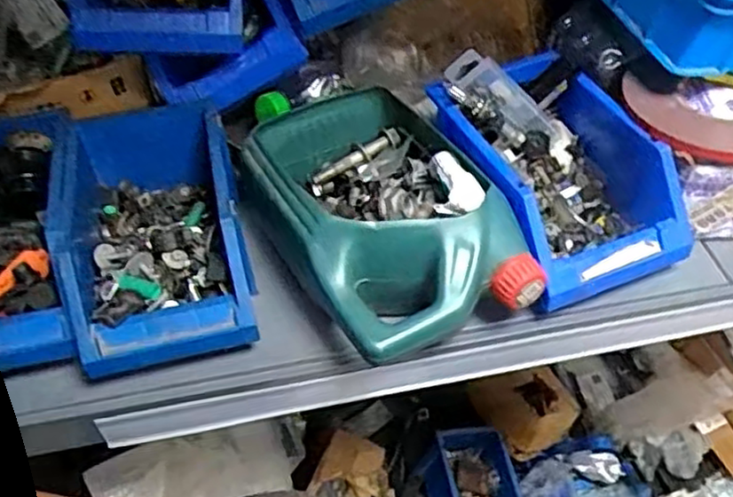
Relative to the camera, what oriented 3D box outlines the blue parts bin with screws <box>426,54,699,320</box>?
[{"bbox_3d":[0.185,-0.082,0.696,0.173,0.118,0.253,-16,48,-10],"label":"blue parts bin with screws"}]

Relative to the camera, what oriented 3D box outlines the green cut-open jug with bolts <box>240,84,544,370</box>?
[{"bbox_3d":[0.010,-0.039,0.660,0.180,0.109,0.285,-19,49,-13],"label":"green cut-open jug with bolts"}]

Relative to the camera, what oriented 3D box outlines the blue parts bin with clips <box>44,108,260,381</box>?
[{"bbox_3d":[-0.205,-0.022,0.681,0.160,0.103,0.268,-13,48,-8],"label":"blue parts bin with clips"}]

